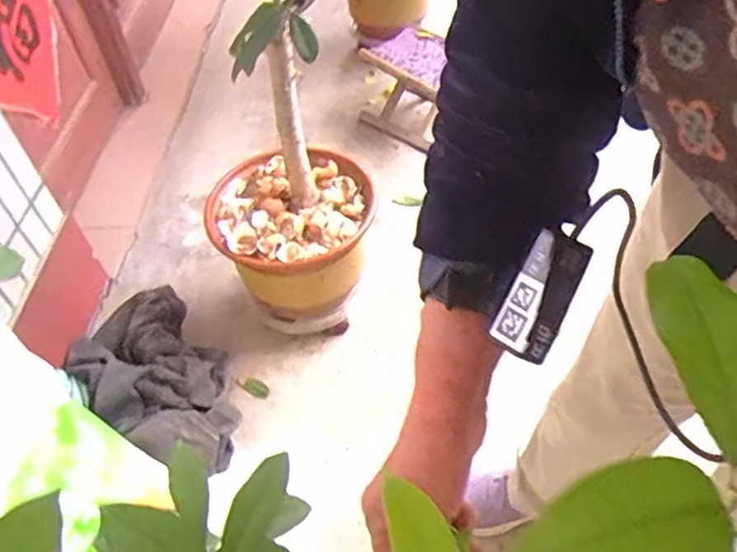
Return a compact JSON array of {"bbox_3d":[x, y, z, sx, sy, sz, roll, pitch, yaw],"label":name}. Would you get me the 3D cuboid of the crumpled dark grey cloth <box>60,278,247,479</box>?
[{"bbox_3d":[-0.379,0.187,1.172,0.238,0.142,0.408,-37,55,-24],"label":"crumpled dark grey cloth"}]

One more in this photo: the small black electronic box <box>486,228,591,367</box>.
[{"bbox_3d":[0.091,0.010,0.337,0.029,0.013,0.067,25,91,22],"label":"small black electronic box"}]

